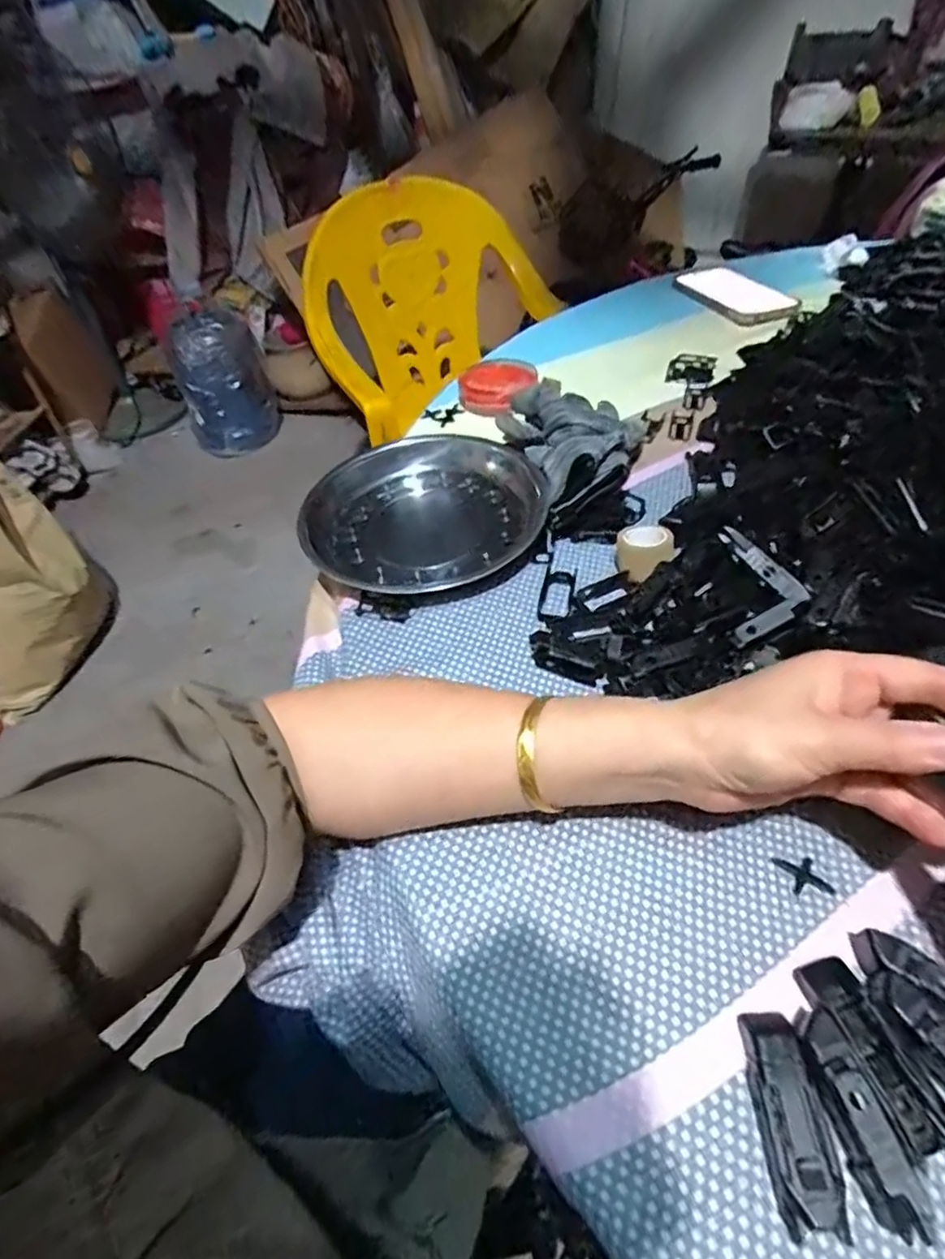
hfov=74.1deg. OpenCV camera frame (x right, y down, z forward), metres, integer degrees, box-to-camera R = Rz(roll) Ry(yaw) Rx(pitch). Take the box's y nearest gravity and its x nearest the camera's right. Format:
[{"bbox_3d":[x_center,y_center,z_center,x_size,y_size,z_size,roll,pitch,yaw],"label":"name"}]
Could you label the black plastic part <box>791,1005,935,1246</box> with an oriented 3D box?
[{"bbox_3d":[0.139,0.177,0.228,0.021,0.017,0.065,-14,47,-6],"label":"black plastic part"}]

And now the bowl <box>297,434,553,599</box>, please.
[{"bbox_3d":[-0.037,-0.087,0.484,0.176,0.048,0.171,-4,47,4],"label":"bowl"}]

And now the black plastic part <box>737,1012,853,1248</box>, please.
[{"bbox_3d":[0.117,0.180,0.231,0.022,0.014,0.066,-5,47,3],"label":"black plastic part"}]

